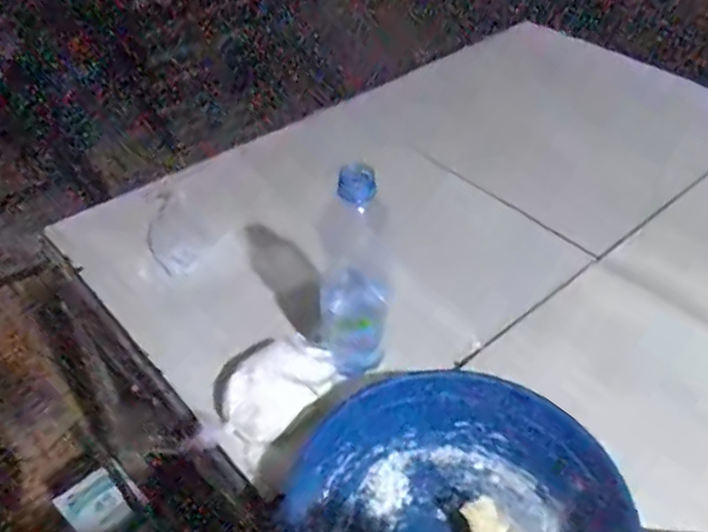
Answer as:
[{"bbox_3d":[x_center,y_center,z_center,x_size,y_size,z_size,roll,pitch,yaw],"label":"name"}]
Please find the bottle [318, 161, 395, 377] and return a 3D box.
[{"bbox_3d":[-0.001,0.007,0.612,0.066,0.213,0.061,3,42,7],"label":"bottle"}]

